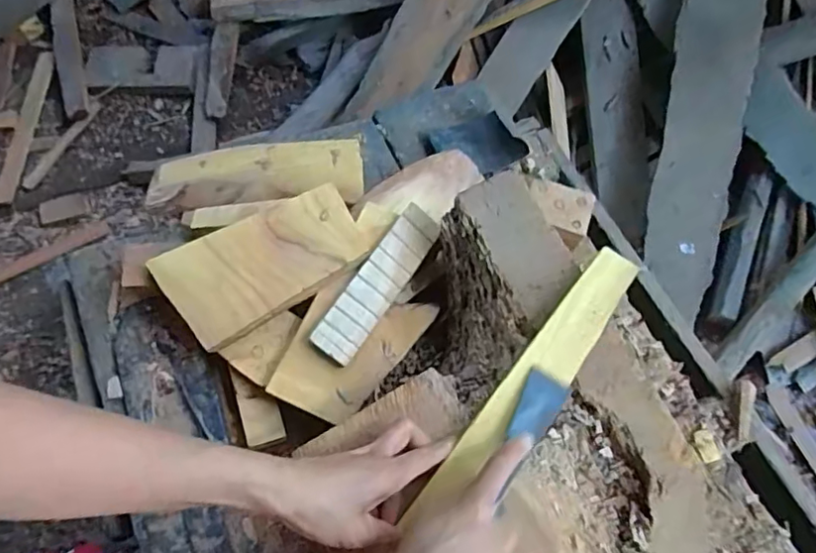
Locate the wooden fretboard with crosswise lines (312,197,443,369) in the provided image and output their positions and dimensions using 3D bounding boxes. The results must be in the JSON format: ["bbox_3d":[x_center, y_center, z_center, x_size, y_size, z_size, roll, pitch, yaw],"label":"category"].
[{"bbox_3d":[-0.033,0.006,0.637,0.049,0.016,0.192,32,70,12],"label":"wooden fretboard with crosswise lines"}]

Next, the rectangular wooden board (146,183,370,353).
[{"bbox_3d":[-0.158,-0.019,0.634,0.212,0.023,0.117,-32,71,-13],"label":"rectangular wooden board"}]

